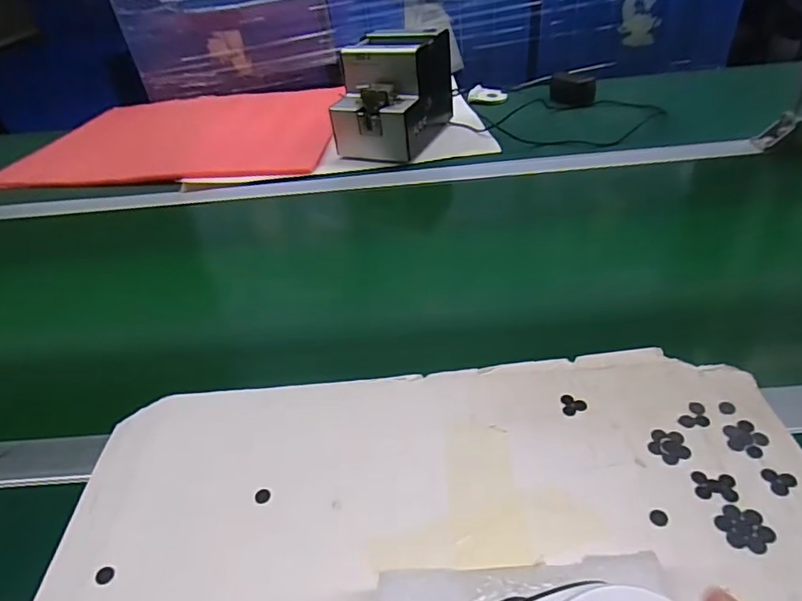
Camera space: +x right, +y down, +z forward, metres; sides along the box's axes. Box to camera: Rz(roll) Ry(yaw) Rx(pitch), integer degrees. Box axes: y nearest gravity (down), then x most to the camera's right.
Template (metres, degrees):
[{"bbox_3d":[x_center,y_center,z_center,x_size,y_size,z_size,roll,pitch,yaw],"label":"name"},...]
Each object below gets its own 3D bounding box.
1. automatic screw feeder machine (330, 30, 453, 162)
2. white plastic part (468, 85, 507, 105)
[{"bbox_3d":[-0.008,-0.322,0.805,0.125,0.135,0.191,15,43,26],"label":"automatic screw feeder machine"},{"bbox_3d":[0.161,-0.383,0.974,0.070,0.029,0.031,-1,38,8],"label":"white plastic part"}]

